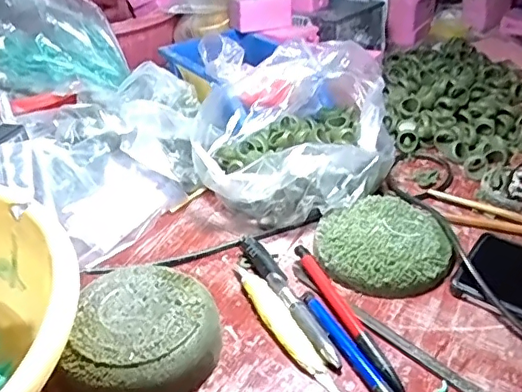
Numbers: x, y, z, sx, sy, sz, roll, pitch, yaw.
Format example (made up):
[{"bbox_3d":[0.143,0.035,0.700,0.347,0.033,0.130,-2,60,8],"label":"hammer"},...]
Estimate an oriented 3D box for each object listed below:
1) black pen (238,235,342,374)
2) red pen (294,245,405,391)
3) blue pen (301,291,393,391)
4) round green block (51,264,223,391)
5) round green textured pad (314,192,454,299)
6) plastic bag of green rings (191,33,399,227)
[{"bbox_3d":[0.019,0.072,0.413,0.017,0.010,0.144,-16,37,-21],"label":"black pen"},{"bbox_3d":[0.059,0.082,0.395,0.012,0.012,0.141,-14,36,-19],"label":"red pen"},{"bbox_3d":[0.063,0.107,0.362,0.011,0.006,0.133,-16,37,-22],"label":"blue pen"},{"bbox_3d":[-0.077,0.093,0.364,0.093,0.036,0.100,-1,34,0],"label":"round green block"},{"bbox_3d":[0.096,0.037,0.452,0.101,0.022,0.103,-1,34,0],"label":"round green textured pad"},{"bbox_3d":[0.029,-0.066,0.531,0.191,0.104,0.197,3,34,5],"label":"plastic bag of green rings"}]

